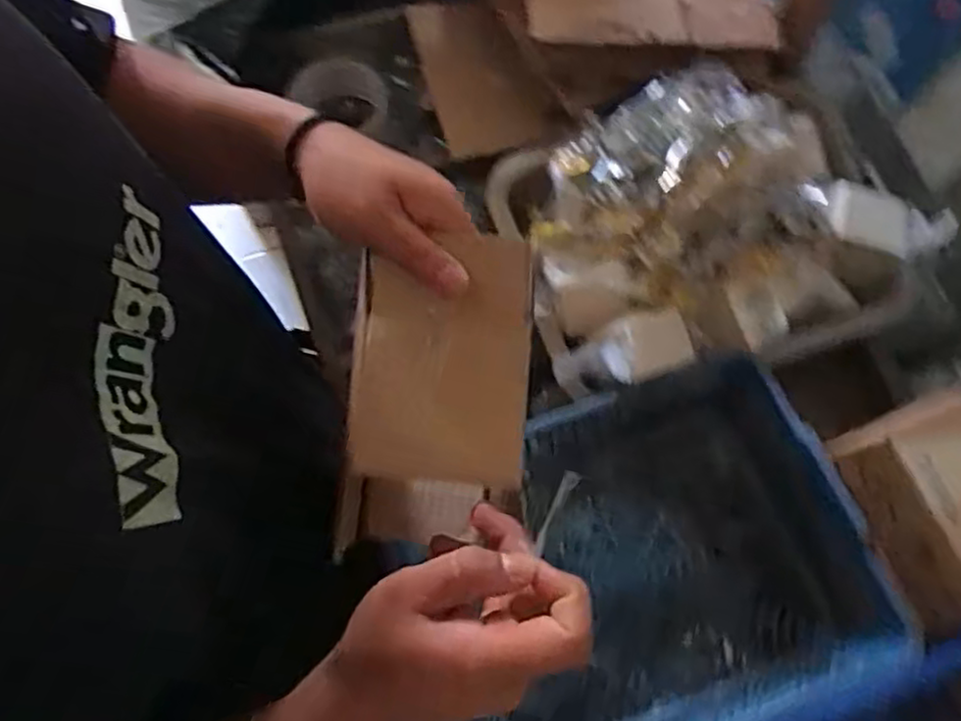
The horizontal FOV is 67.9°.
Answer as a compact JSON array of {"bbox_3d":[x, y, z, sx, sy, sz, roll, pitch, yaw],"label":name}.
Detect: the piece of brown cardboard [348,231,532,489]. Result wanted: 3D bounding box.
[{"bbox_3d":[-0.020,-0.001,0.345,0.085,0.010,0.115,4,83,7],"label":"piece of brown cardboard"}]

